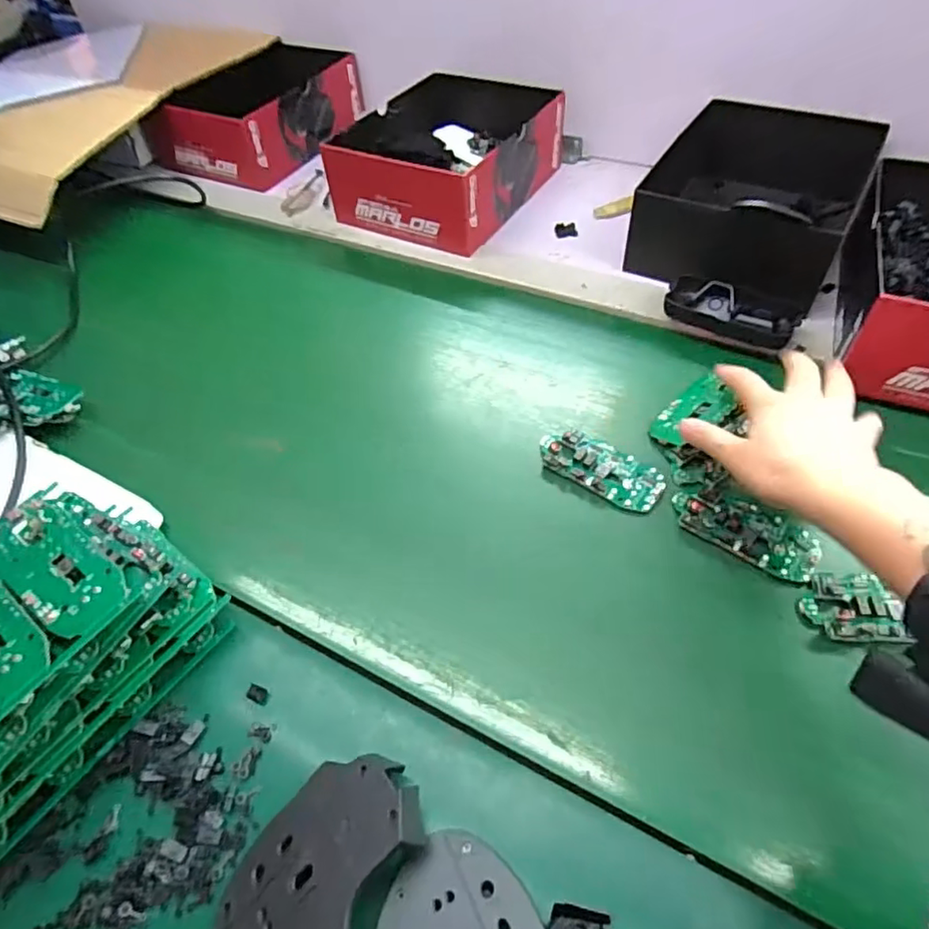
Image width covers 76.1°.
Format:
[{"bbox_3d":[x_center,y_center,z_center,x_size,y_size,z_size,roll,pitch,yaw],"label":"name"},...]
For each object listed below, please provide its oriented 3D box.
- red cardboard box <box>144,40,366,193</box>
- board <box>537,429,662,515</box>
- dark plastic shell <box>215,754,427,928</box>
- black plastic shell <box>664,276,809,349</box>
[{"bbox_3d":[-0.278,-0.498,0.831,0.187,0.087,0.266,24,58,22],"label":"red cardboard box"},{"bbox_3d":[0.105,0.002,0.460,0.097,0.013,0.044,29,60,24],"label":"board"},{"bbox_3d":[-0.076,0.202,0.300,0.070,0.024,0.114,33,61,27],"label":"dark plastic shell"},{"bbox_3d":[0.239,-0.136,0.532,0.111,0.029,0.048,30,60,25],"label":"black plastic shell"}]

